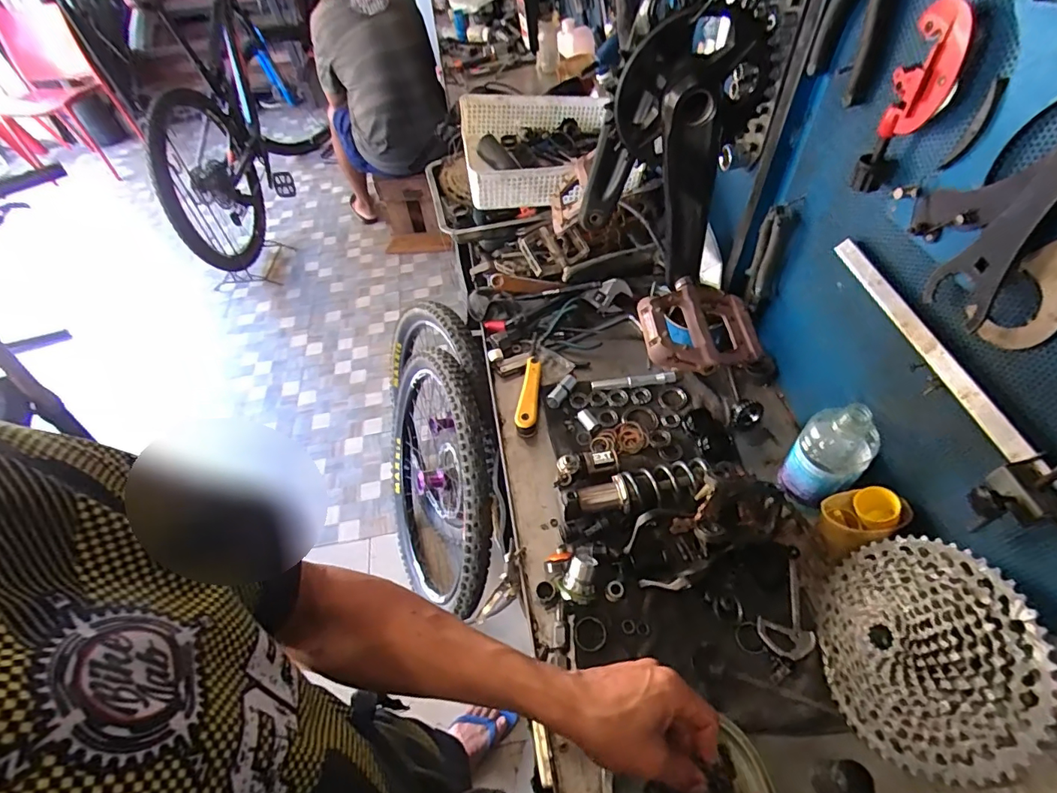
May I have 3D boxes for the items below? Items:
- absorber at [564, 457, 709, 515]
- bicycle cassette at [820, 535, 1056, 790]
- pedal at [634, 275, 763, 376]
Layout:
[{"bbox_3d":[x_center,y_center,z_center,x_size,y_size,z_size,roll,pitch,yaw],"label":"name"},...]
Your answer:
[{"bbox_3d":[0.142,0.122,0.639,0.184,0.042,0.052,-11,52,-4],"label":"absorber"},{"bbox_3d":[0.339,0.225,0.451,0.045,0.192,0.197,21,80,-18],"label":"bicycle cassette"},{"bbox_3d":[0.166,-0.071,0.484,0.109,0.031,0.105,-5,52,1],"label":"pedal"}]

